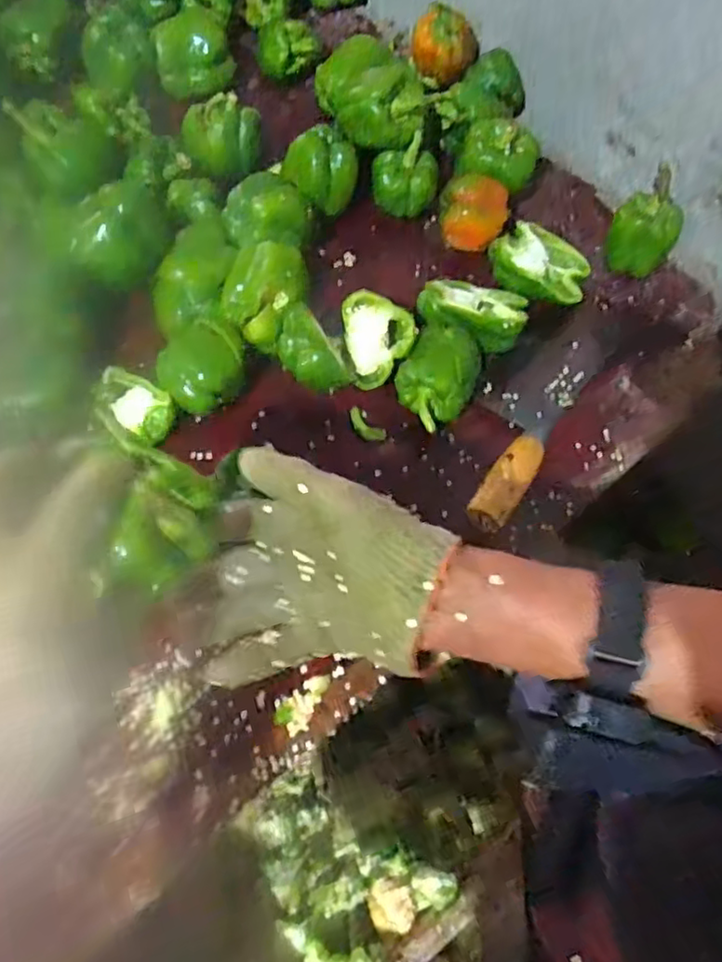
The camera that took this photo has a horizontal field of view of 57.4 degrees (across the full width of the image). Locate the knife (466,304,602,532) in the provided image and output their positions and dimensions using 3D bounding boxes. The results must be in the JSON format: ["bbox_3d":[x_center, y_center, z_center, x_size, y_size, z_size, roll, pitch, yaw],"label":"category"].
[{"bbox_3d":[0.140,-0.067,0.553,0.067,0.022,0.237,31,67,10],"label":"knife"}]

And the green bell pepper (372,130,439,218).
[{"bbox_3d":[0.042,-0.287,0.623,0.060,0.053,0.060,1,65,-3],"label":"green bell pepper"}]

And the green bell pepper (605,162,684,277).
[{"bbox_3d":[0.264,-0.235,0.610,0.056,0.076,0.071,28,67,9],"label":"green bell pepper"}]

